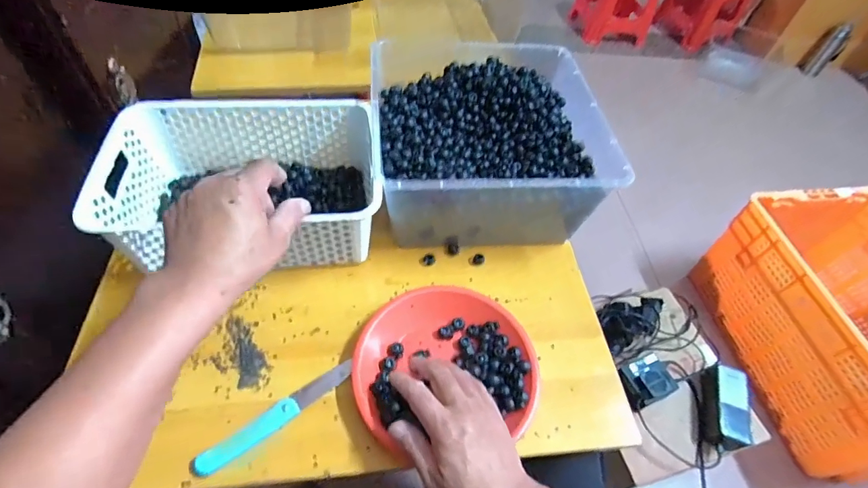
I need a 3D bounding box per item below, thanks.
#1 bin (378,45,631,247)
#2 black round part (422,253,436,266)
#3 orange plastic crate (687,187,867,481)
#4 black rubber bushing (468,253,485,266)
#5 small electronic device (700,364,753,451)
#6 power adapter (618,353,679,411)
[{"bbox_3d":[0.066,-0.145,0.621,0.289,0.142,0.305,-2,53,-8],"label":"bin"},{"bbox_3d":[-0.007,0.020,0.573,0.017,0.008,0.018,3,52,-4],"label":"black round part"},{"bbox_3d":[0.960,0.179,0.989,0.450,0.310,0.607,-4,53,-9],"label":"orange plastic crate"},{"bbox_3d":[0.058,0.022,0.578,0.020,0.007,0.016,-26,59,-23],"label":"black rubber bushing"},{"bbox_3d":[0.499,0.275,0.739,0.063,0.046,0.134,17,53,7],"label":"small electronic device"},{"bbox_3d":[0.369,0.235,0.751,0.087,0.034,0.075,-15,56,-16],"label":"power adapter"}]

